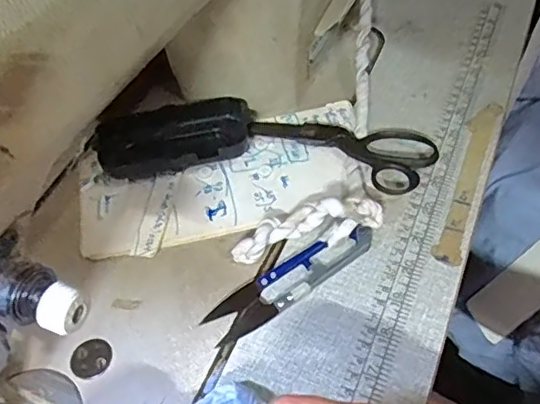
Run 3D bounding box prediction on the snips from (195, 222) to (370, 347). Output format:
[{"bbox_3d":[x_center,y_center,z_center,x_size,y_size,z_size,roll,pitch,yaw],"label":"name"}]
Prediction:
[{"bbox_3d":[0.014,0.045,0.358,0.115,0.017,0.029,-28,55,-17],"label":"snips"}]

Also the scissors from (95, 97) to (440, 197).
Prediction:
[{"bbox_3d":[-0.006,-0.042,0.425,0.243,0.020,0.069,5,52,9],"label":"scissors"}]

